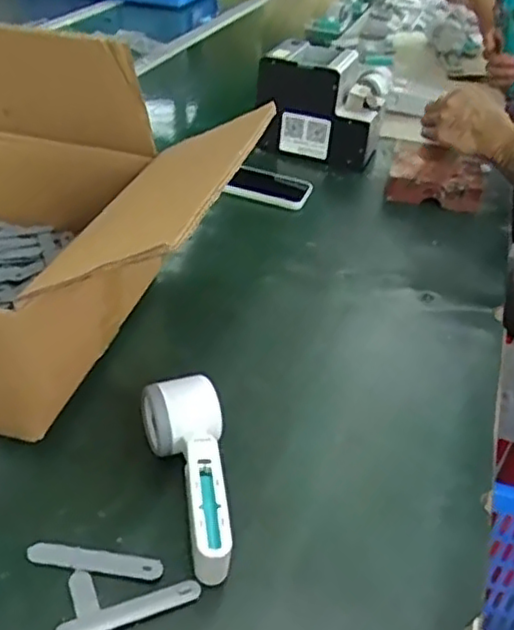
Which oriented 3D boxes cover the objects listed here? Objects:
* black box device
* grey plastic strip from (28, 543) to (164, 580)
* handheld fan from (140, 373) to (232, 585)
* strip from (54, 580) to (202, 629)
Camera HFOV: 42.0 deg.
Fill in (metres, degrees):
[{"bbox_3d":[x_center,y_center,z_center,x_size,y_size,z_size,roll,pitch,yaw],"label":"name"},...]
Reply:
[{"bbox_3d":[0.098,-0.316,1.037,0.176,0.161,0.124,17,39,17],"label":"black box device"},{"bbox_3d":[-0.113,0.172,0.467,0.095,0.004,0.015,8,37,5],"label":"grey plastic strip"},{"bbox_3d":[-0.052,0.118,0.505,0.061,0.059,0.153,-3,37,-9],"label":"handheld fan"},{"bbox_3d":[-0.086,0.198,0.451,0.098,0.004,0.017,-12,40,-20],"label":"strip"}]

